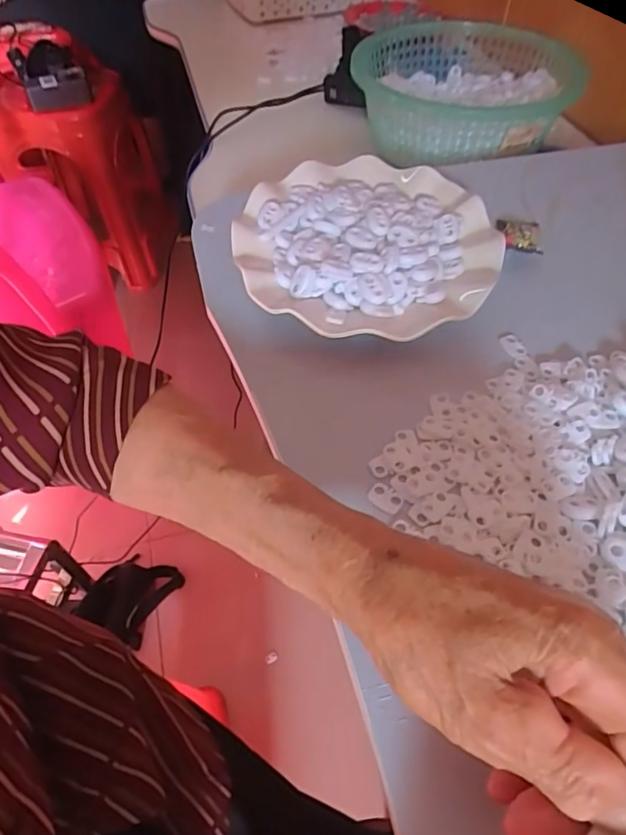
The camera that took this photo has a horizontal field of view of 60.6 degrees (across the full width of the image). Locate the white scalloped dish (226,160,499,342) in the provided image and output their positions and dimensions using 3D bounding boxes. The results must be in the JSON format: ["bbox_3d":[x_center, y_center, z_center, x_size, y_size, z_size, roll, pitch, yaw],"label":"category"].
[{"bbox_3d":[0.038,-0.121,0.367,0.171,0.028,0.174,0,53,0],"label":"white scalloped dish"}]

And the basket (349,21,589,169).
[{"bbox_3d":[0.150,-0.340,0.552,0.203,0.067,0.205,-2,53,-1],"label":"basket"}]

